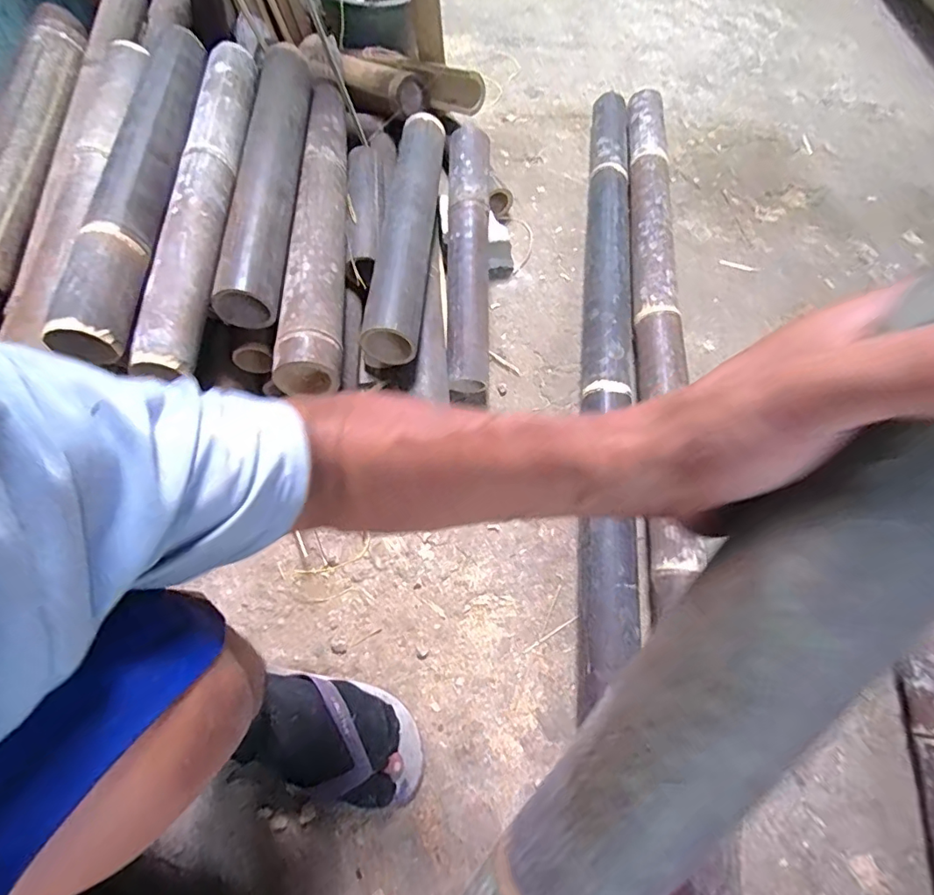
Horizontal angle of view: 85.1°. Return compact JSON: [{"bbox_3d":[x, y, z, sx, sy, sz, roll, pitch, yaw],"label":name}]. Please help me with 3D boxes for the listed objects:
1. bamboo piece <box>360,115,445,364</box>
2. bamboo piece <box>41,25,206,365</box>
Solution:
[{"bbox_3d":[-0.094,-0.353,0.794,0.081,0.068,0.508,4,62,1],"label":"bamboo piece"},{"bbox_3d":[-0.406,-0.347,0.636,0.066,0.070,0.560,-1,62,-1],"label":"bamboo piece"}]

